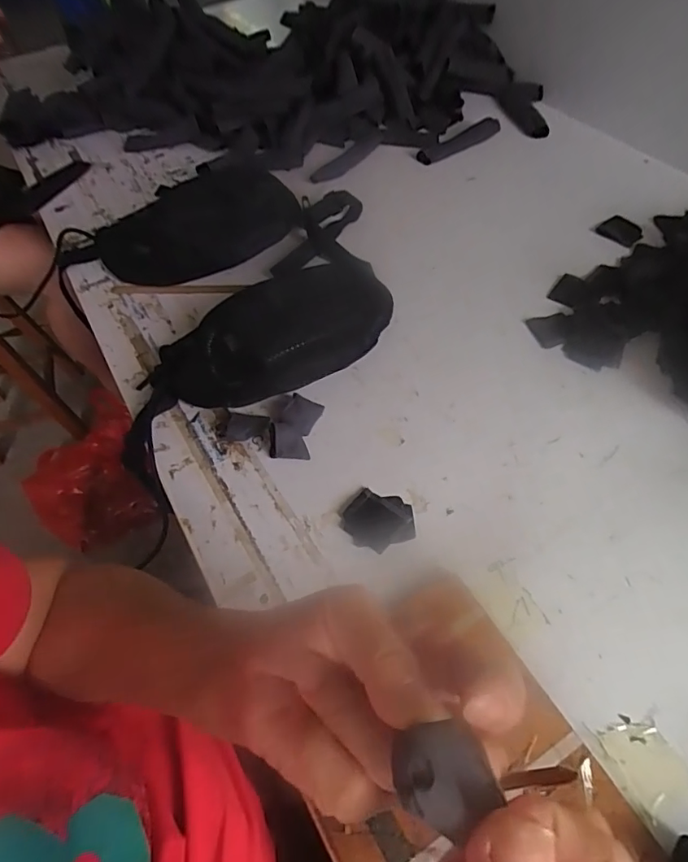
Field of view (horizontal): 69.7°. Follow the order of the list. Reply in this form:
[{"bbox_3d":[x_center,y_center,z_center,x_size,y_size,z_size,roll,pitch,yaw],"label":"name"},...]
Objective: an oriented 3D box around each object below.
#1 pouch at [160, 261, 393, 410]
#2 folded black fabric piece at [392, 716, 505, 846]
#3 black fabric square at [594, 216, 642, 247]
[{"bbox_3d":[-0.074,-0.112,0.556,0.271,0.080,0.140,-26,57,-14],"label":"pouch"},{"bbox_3d":[0.029,0.097,0.137,0.027,0.015,0.025,-2,54,3],"label":"folded black fabric piece"},{"bbox_3d":[0.378,-0.273,0.675,0.047,0.006,0.056,-30,58,-16],"label":"black fabric square"}]

